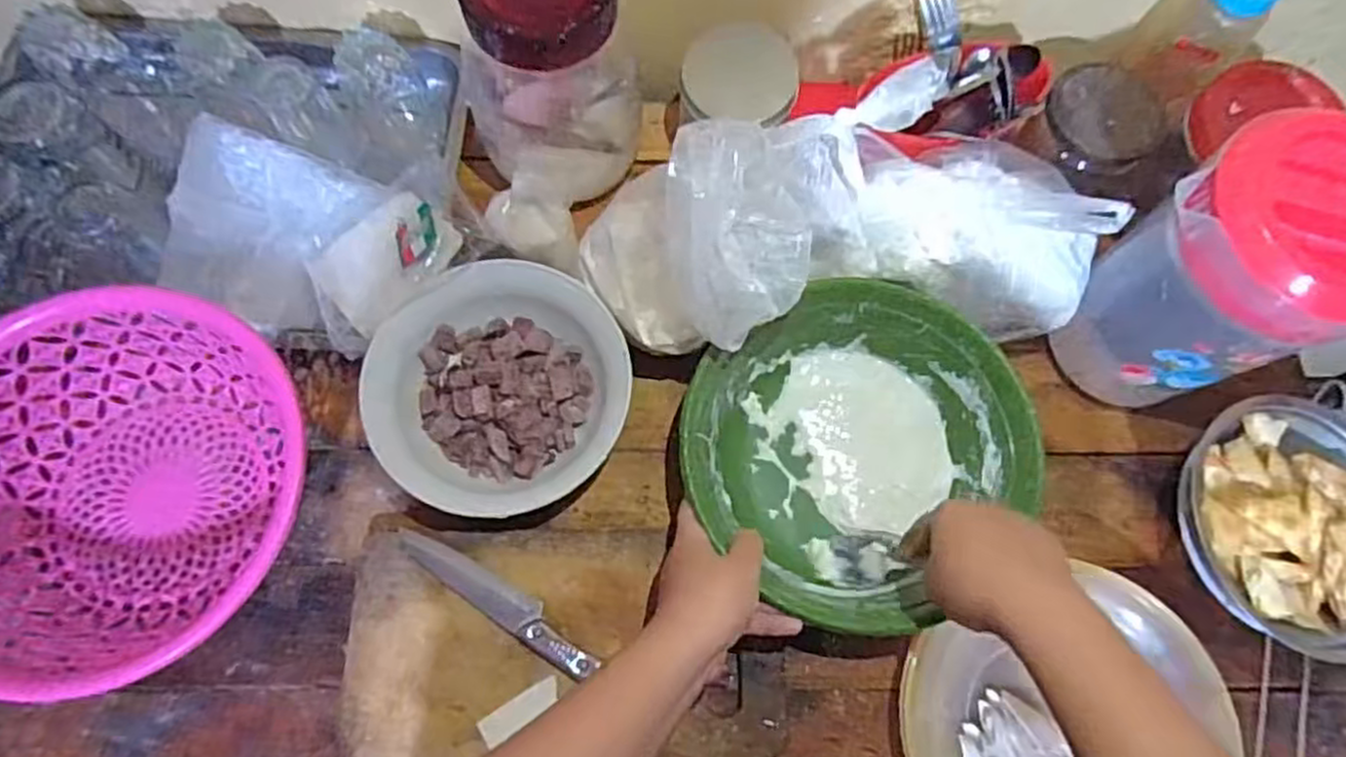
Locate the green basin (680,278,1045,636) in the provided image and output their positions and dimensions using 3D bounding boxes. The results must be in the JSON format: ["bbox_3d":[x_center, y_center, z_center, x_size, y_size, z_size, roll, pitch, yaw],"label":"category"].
[{"bbox_3d":[0.127,0.051,0.566,0.229,0.083,0.208,-33,76,-11],"label":"green basin"}]

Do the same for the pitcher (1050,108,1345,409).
[{"bbox_3d":[0.358,-0.060,0.513,0.109,0.215,0.116,-15,73,-6],"label":"pitcher"}]

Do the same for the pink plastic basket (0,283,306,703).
[{"bbox_3d":[-0.381,0.075,0.537,0.253,0.084,0.258,1,72,-2],"label":"pink plastic basket"}]

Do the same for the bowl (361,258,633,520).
[{"bbox_3d":[-0.125,0.009,0.572,0.179,0.049,0.182,1,72,-2],"label":"bowl"}]

